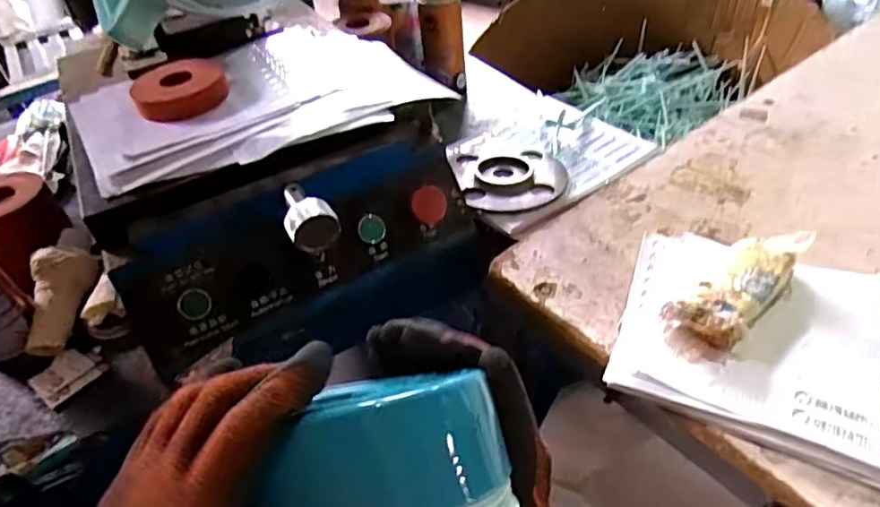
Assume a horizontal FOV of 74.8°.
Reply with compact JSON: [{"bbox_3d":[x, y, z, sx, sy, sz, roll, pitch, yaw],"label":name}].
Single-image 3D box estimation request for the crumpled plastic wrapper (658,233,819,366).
[{"bbox_3d":[0.262,0.031,0.509,0.167,0.030,0.057,-34,48,-27],"label":"crumpled plastic wrapper"}]

